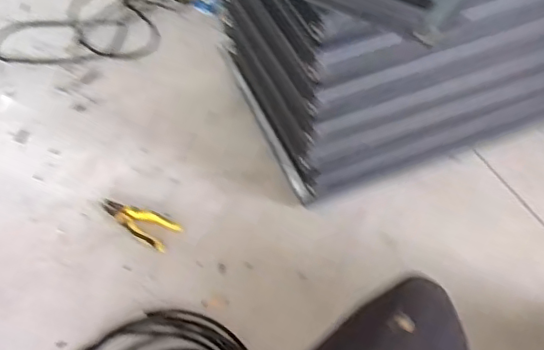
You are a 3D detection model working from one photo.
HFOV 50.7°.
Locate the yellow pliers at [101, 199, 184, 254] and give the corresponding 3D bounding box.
[{"bbox_3d":[-0.290,0.095,1.257,0.189,0.014,0.075,26,57,23],"label":"yellow pliers"}]

